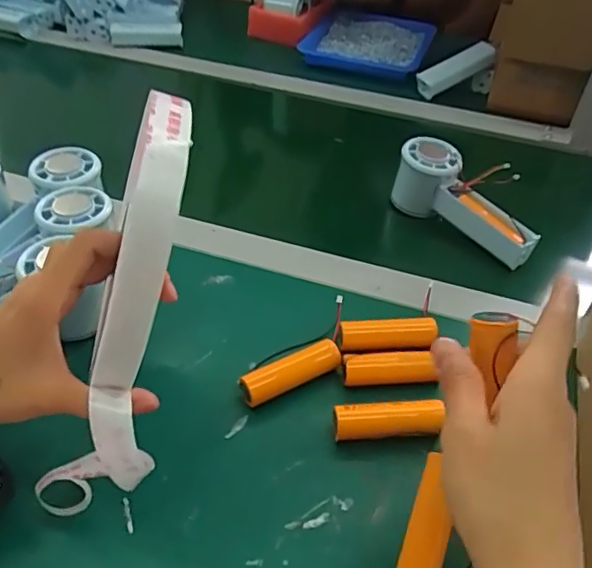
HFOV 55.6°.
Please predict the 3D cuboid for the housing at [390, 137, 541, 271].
[{"bbox_3d":[0.162,-0.077,0.537,0.149,0.064,0.060,42,53,14],"label":"housing"}]

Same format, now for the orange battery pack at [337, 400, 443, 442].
[{"bbox_3d":[0.059,0.089,0.365,0.068,0.019,0.018,-1,43,-5],"label":"orange battery pack"}]

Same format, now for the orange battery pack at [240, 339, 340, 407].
[{"bbox_3d":[-0.004,0.061,0.391,0.073,0.019,0.020,-19,47,-22],"label":"orange battery pack"}]

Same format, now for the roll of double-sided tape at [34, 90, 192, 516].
[{"bbox_3d":[-0.078,0.014,0.267,0.045,0.204,0.029,15,8,12],"label":"roll of double-sided tape"}]

